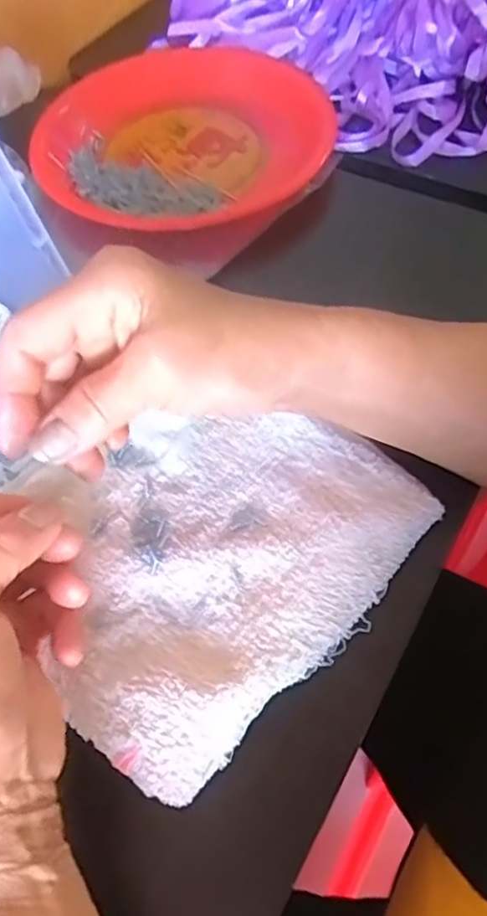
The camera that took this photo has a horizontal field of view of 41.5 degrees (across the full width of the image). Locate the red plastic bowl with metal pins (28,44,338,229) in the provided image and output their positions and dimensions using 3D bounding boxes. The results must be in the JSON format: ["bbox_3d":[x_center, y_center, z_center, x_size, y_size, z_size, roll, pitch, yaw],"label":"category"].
[{"bbox_3d":[-0.055,-0.254,0.506,0.197,0.058,0.224,35,67,23],"label":"red plastic bowl with metal pins"}]

